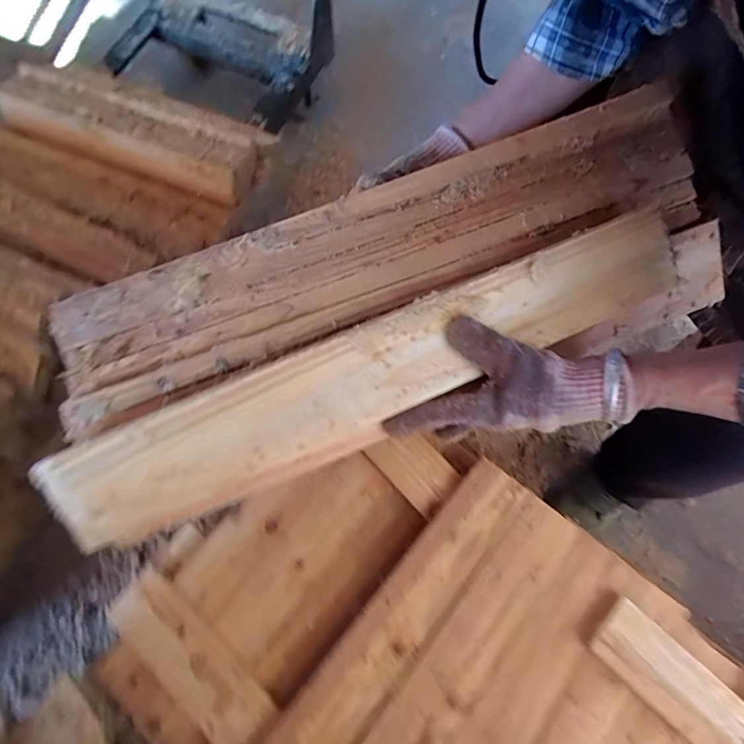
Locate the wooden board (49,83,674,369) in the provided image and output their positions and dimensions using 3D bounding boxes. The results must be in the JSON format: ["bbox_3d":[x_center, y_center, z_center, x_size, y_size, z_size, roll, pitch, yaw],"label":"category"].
[{"bbox_3d":[-0.008,-0.126,0.373,0.523,0.021,0.045,-22,73,-2],"label":"wooden board"}]

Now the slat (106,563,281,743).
[{"bbox_3d":[-0.218,0.338,0.539,0.231,0.029,0.076,40,76,12],"label":"slat"}]

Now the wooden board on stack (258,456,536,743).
[{"bbox_3d":[0.014,0.306,0.522,0.077,0.023,0.485,40,76,12],"label":"wooden board on stack"}]

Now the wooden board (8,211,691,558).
[{"bbox_3d":[0.012,0.000,0.345,0.491,0.012,0.082,-24,107,-6],"label":"wooden board"}]

